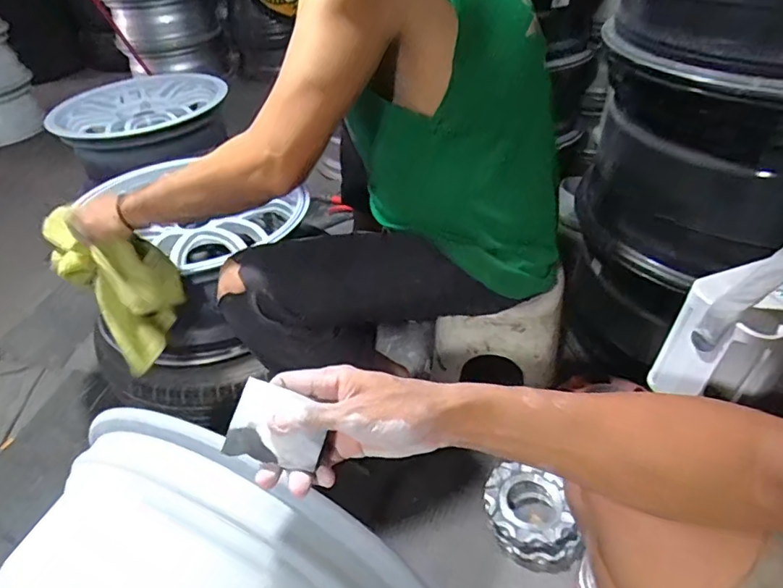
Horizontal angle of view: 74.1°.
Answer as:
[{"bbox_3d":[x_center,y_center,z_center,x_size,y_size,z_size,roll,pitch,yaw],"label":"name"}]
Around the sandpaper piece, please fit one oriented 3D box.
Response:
[{"bbox_3d":[-0.080,0.093,0.368,0.063,0.006,0.052,17,63,-5],"label":"sandpaper piece"}]

